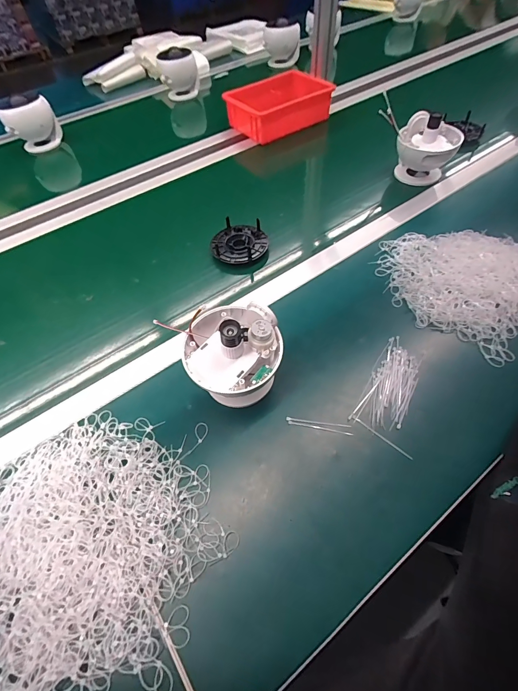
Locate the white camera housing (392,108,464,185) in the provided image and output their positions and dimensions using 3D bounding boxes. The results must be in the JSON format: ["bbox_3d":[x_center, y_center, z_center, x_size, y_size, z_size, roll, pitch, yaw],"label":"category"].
[{"bbox_3d":[0.338,-0.390,0.668,0.110,0.114,0.100,19,58,16],"label":"white camera housing"}]

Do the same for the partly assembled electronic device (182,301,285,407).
[{"bbox_3d":[-0.030,0.014,0.405,0.113,0.109,0.120,-4,56,1],"label":"partly assembled electronic device"}]

